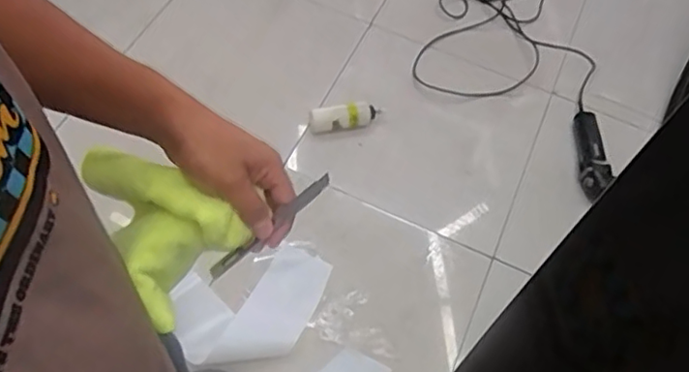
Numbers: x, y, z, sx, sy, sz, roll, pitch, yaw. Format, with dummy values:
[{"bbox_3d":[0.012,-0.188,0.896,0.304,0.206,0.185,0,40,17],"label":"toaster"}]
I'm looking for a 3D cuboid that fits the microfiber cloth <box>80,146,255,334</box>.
[{"bbox_3d":[-0.173,0.025,0.512,0.155,0.071,0.096,37,66,20],"label":"microfiber cloth"}]

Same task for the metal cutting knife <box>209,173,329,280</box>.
[{"bbox_3d":[-0.065,0.038,0.515,0.143,0.011,0.016,-41,62,17],"label":"metal cutting knife"}]

